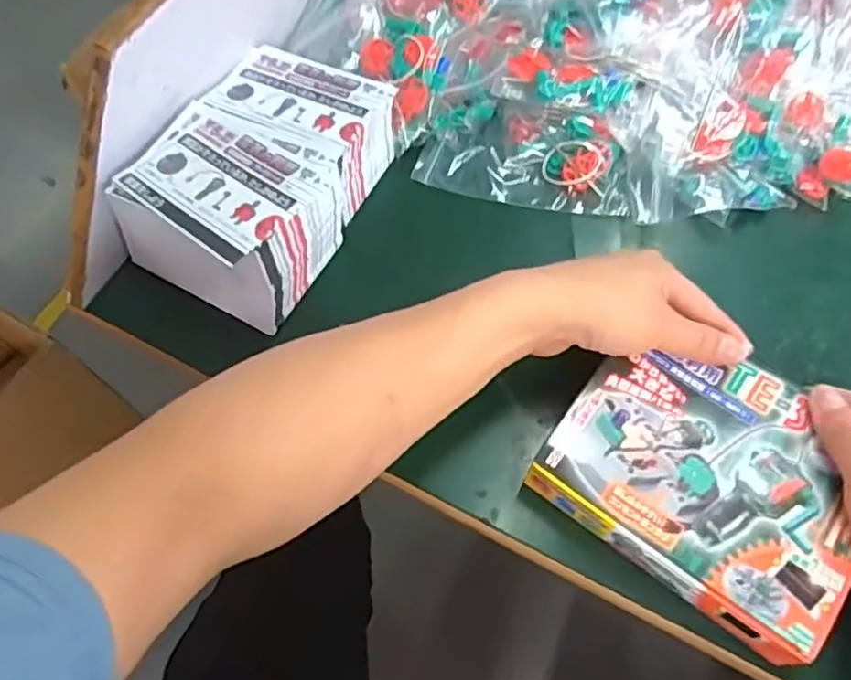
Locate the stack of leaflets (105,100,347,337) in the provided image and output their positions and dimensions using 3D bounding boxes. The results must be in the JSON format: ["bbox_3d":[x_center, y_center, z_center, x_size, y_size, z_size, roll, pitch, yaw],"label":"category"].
[{"bbox_3d":[-0.133,-0.095,0.465,0.131,0.086,0.116,26,67,14],"label":"stack of leaflets"}]

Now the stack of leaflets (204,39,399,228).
[{"bbox_3d":[-0.093,-0.167,0.514,0.126,0.064,0.083,26,67,14],"label":"stack of leaflets"}]

